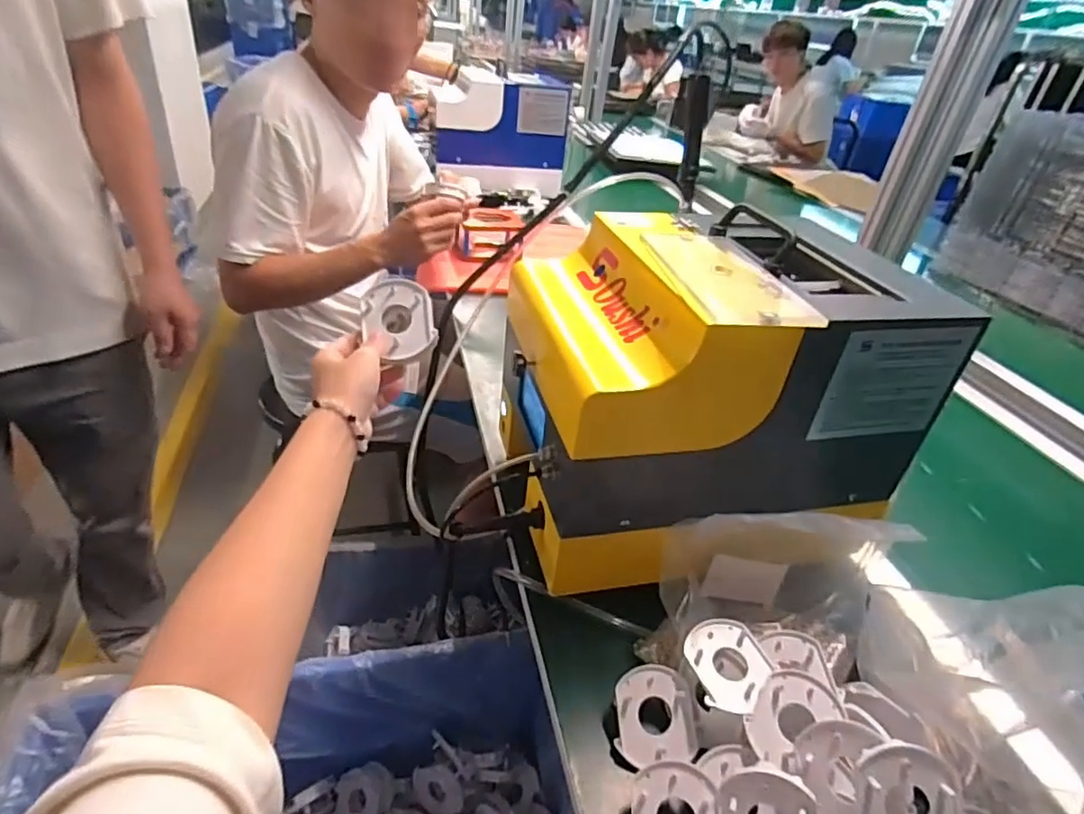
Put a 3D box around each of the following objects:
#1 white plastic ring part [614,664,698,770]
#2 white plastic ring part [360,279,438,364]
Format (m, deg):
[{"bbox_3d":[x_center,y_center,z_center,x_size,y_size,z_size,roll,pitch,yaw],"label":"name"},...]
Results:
[{"bbox_3d":[0.084,0.231,0.456,0.059,0.017,0.061,-2,63,-9],"label":"white plastic ring part"},{"bbox_3d":[-0.121,-0.073,0.506,0.058,0.070,0.011,-14,-8,-1],"label":"white plastic ring part"}]

